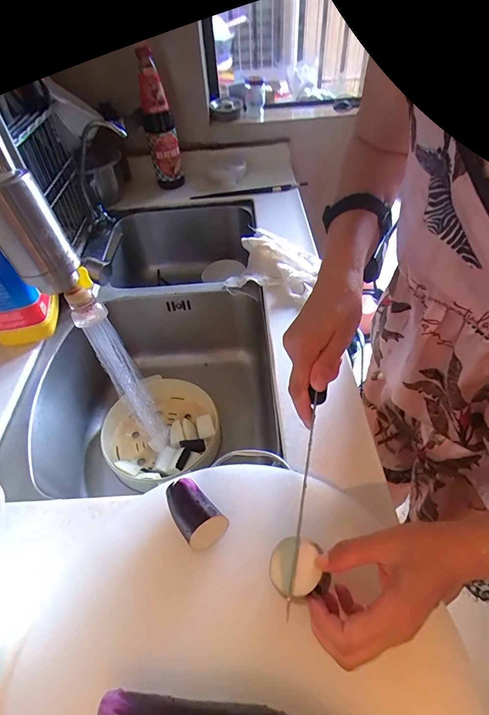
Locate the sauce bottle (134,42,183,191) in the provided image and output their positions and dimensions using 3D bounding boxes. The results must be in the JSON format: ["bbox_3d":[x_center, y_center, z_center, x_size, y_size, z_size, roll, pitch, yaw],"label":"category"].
[{"bbox_3d":[-0.178,-0.492,0.782,0.061,0.241,0.053,-11,48,-8],"label":"sauce bottle"}]

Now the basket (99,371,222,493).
[{"bbox_3d":[-0.146,0.132,0.645,0.193,0.071,0.179,-1,48,1],"label":"basket"}]

